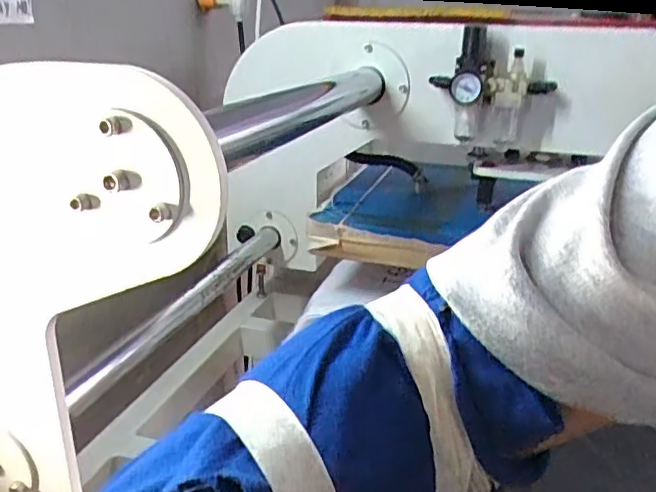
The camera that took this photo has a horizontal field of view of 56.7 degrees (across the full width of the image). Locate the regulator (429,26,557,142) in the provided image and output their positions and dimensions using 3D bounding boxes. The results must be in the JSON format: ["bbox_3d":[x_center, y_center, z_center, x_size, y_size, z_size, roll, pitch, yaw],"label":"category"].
[{"bbox_3d":[0.204,-0.195,0.755,0.140,0.132,0.070,5,21,12],"label":"regulator"}]

